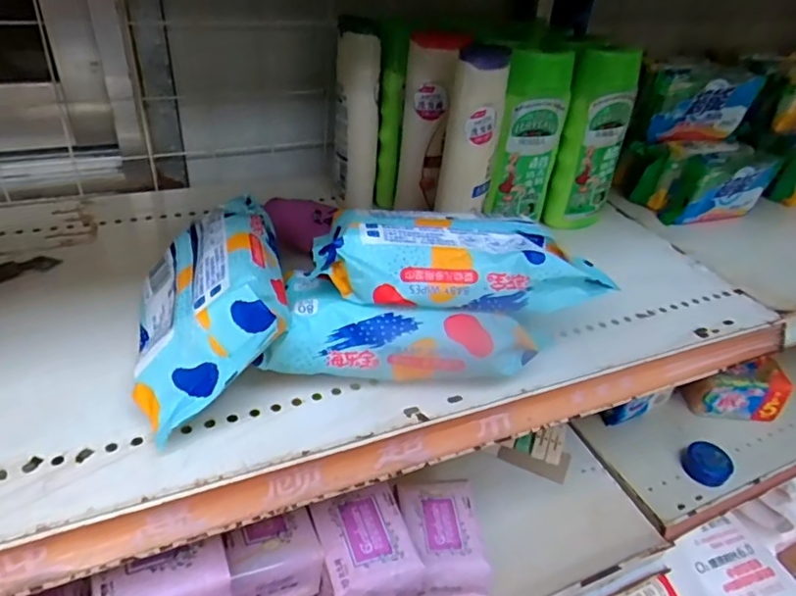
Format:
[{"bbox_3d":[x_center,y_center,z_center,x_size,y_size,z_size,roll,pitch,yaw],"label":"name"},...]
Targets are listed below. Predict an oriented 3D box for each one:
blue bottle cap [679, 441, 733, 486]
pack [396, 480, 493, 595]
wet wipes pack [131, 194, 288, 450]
[{"bbox_3d":[0.389,0.204,0.701,0.053,0.013,0.065,28,41,28],"label":"blue bottle cap"},{"bbox_3d":[0.042,0.241,0.548,0.074,0.052,0.107,-1,36,-10],"label":"pack"},{"bbox_3d":[-0.111,0.007,0.336,0.056,0.106,0.149,39,17,-35],"label":"wet wipes pack"}]

